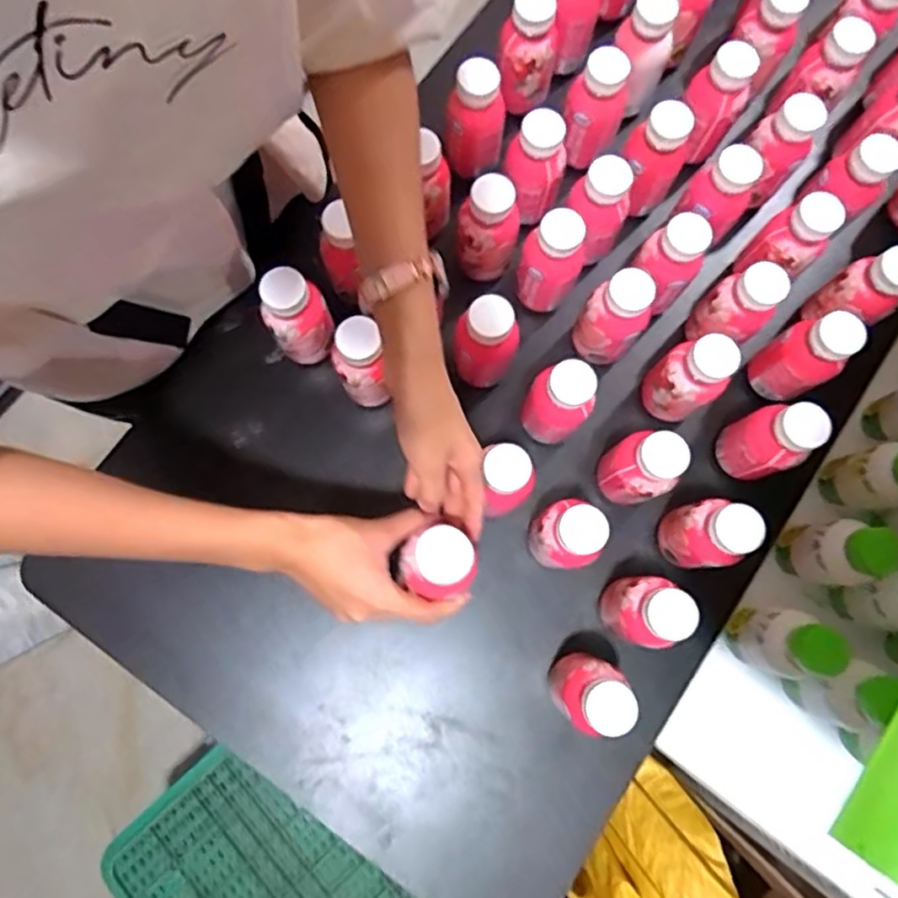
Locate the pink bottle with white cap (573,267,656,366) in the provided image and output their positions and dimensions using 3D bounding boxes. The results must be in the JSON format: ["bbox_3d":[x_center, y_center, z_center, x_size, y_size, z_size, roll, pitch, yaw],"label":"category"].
[{"bbox_3d":[0.152,-0.120,0.617,0.059,0.110,0.052,29,79,4],"label":"pink bottle with white cap"}]

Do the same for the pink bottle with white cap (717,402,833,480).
[{"bbox_3d":[0.291,-0.009,0.597,0.058,0.109,0.059,0,78,-1],"label":"pink bottle with white cap"}]

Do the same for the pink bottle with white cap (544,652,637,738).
[{"bbox_3d":[0.115,0.206,0.563,0.049,0.139,0.054,44,81,7],"label":"pink bottle with white cap"}]

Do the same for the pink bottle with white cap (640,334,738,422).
[{"bbox_3d":[0.220,-0.065,0.607,0.050,0.115,0.059,-35,81,-8],"label":"pink bottle with white cap"}]

